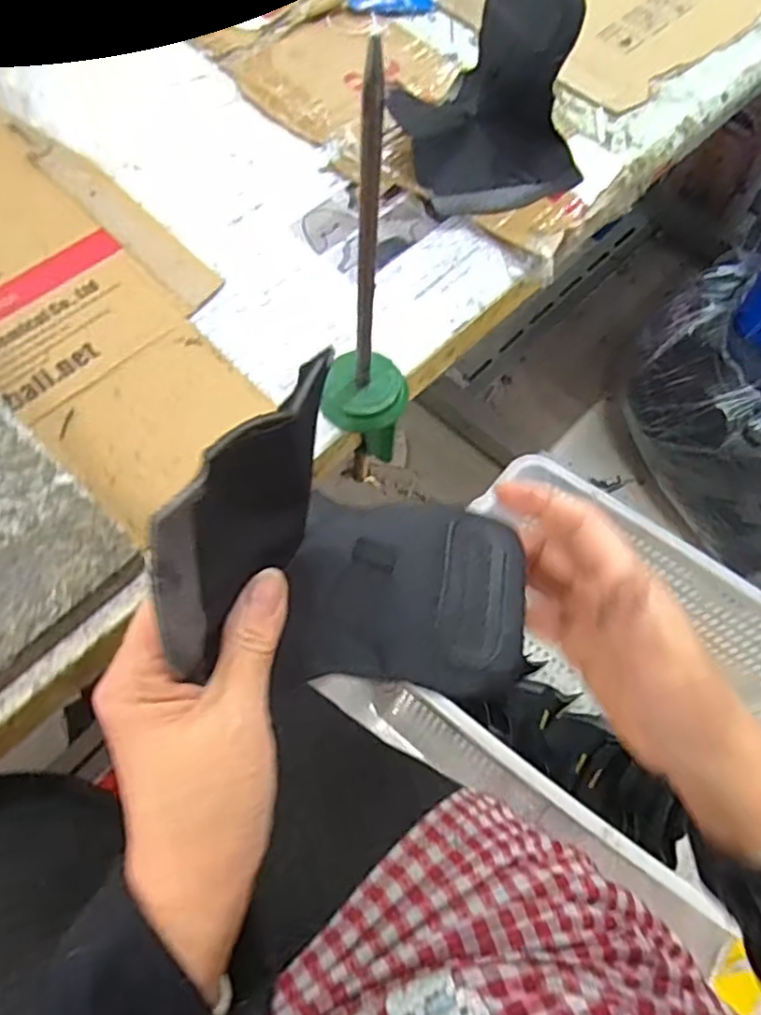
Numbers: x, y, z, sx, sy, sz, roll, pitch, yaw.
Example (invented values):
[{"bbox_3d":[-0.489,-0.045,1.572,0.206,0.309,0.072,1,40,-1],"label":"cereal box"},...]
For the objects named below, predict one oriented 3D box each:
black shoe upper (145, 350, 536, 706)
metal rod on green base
[{"bbox_3d":[-0.004,0.015,0.261,0.143,0.100,0.093,1,65,-2],"label":"black shoe upper"},{"bbox_3d":[-0.009,-0.111,0.375,0.058,0.272,0.045,6,66,1],"label":"metal rod on green base"}]

